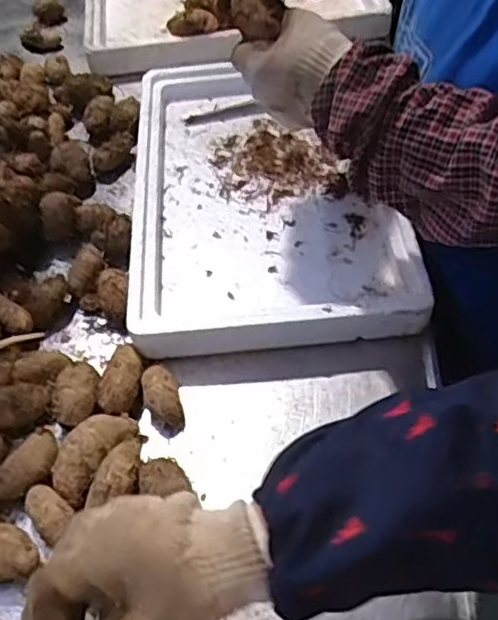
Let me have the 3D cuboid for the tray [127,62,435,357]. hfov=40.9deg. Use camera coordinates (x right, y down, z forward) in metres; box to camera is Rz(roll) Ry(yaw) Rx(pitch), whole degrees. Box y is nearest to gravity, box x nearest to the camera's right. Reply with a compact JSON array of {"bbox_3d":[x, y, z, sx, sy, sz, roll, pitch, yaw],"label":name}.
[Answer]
[{"bbox_3d":[0.011,-0.149,0.800,0.295,0.040,0.459,-5,51,-2],"label":"tray"}]

